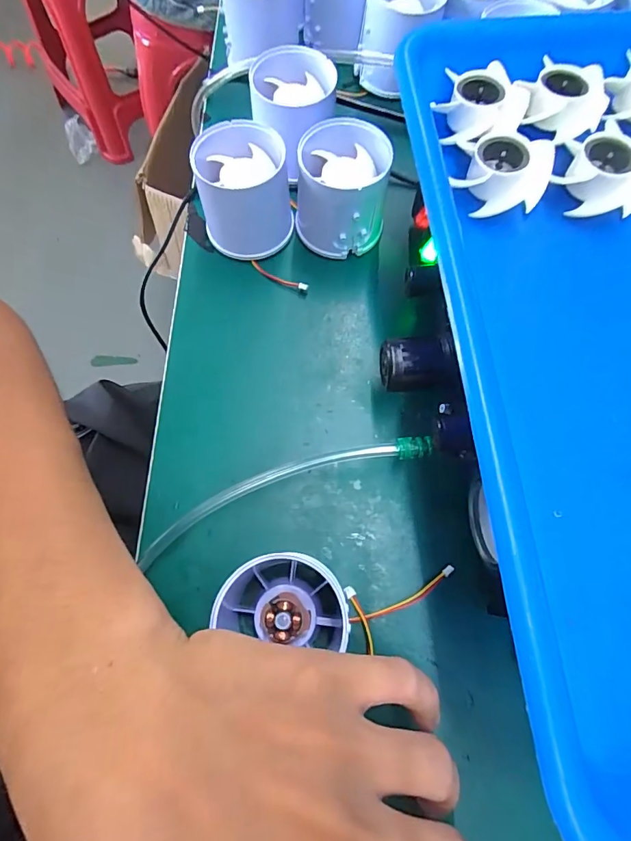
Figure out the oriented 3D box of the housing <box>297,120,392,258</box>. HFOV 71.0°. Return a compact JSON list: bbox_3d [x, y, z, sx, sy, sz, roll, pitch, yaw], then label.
[{"bbox_3d":[0.015,-0.137,0.264,0.051,0.055,0.054,-2,70,0],"label":"housing"}]

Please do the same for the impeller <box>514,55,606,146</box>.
[{"bbox_3d":[0.119,-0.157,0.218,0.039,0.016,0.039,15,71,5],"label":"impeller"}]

